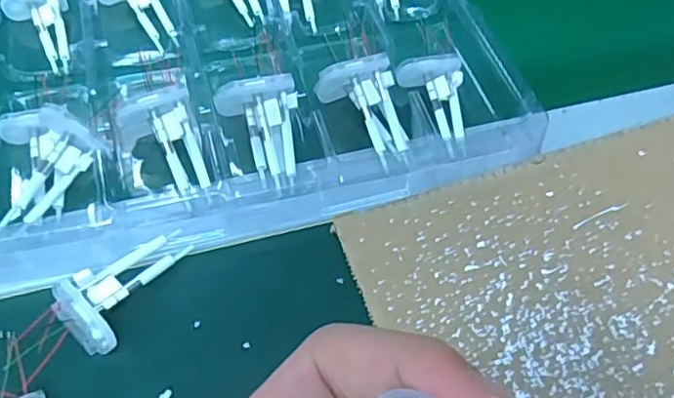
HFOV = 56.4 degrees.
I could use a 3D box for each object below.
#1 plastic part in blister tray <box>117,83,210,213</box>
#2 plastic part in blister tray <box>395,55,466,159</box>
[{"bbox_3d":[-0.084,-0.026,0.327,0.034,0.013,0.061,-27,96,-21],"label":"plastic part in blister tray"},{"bbox_3d":[0.061,-0.054,0.360,0.034,0.012,0.064,-15,72,-13],"label":"plastic part in blister tray"}]

